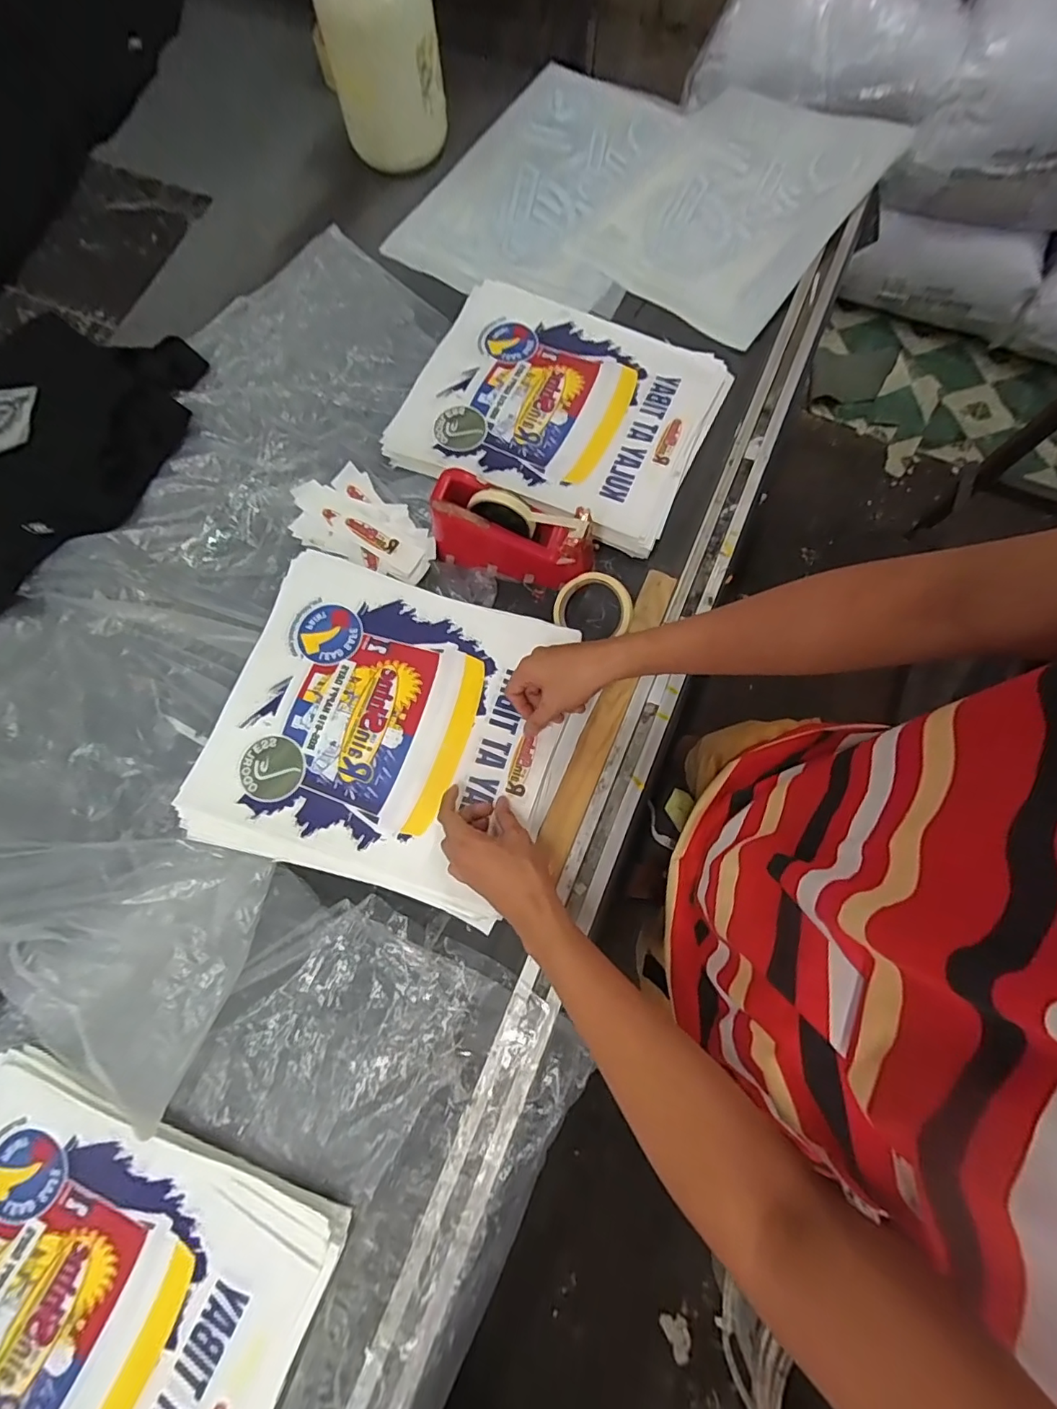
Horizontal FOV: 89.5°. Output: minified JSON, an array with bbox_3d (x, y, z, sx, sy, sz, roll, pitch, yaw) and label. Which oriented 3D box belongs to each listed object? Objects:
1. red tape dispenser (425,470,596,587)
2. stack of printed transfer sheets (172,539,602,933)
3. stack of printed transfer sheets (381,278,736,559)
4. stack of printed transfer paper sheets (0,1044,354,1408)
[{"bbox_3d":[-0.020,-0.211,0.659,0.203,0.109,0.077,17,74,6],"label":"red tape dispenser"},{"bbox_3d":[-0.152,0.023,0.607,0.389,0.046,0.344,15,71,7],"label":"stack of printed transfer sheets"},{"bbox_3d":[0.037,-0.421,0.752,0.419,0.018,0.357,28,77,7],"label":"stack of printed transfer sheets"},{"bbox_3d":[-0.419,0.569,0.479,0.397,0.030,0.349,24,76,5],"label":"stack of printed transfer paper sheets"}]

